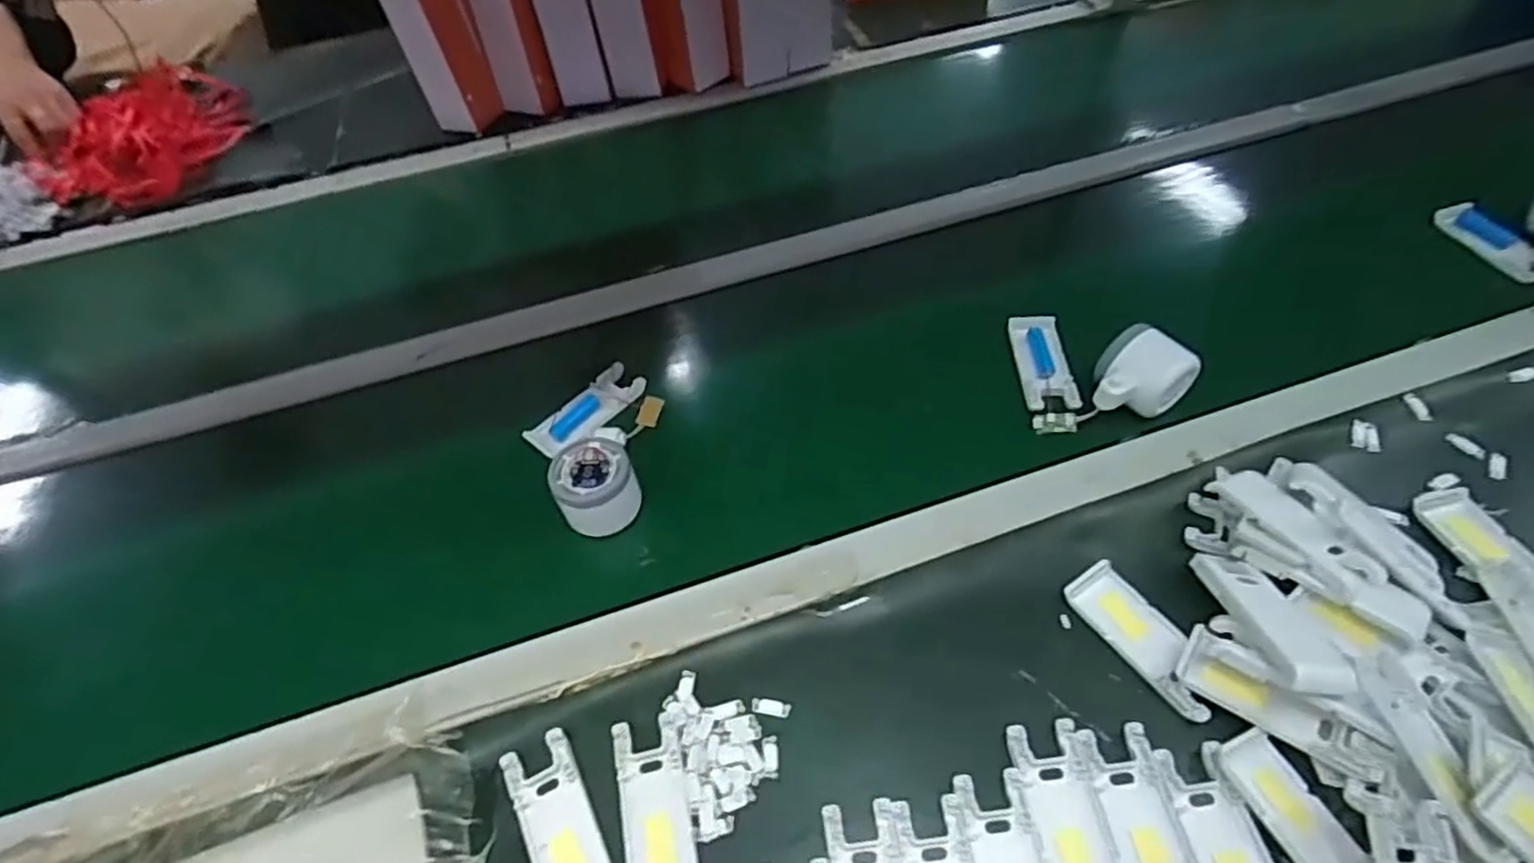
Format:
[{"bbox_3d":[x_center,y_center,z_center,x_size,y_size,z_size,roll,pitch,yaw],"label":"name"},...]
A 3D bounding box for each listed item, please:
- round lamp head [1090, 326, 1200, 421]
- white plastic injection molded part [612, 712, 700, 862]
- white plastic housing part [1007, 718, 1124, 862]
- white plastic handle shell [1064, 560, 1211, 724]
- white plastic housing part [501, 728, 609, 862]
[{"bbox_3d":[0.285,-0.040,0.573,0.070,0.053,0.053,-28,54,-16],"label":"round lamp head"},{"bbox_3d":[-0.065,0.221,0.431,0.040,0.006,0.104,-12,51,-5],"label":"white plastic injection molded part"},{"bbox_3d":[0.172,0.218,0.414,0.041,0.006,0.104,-9,51,-2],"label":"white plastic housing part"},{"bbox_3d":[0.242,0.131,0.473,0.038,0.011,0.105,-27,54,-16],"label":"white plastic handle shell"},{"bbox_3d":[-0.121,0.230,0.428,0.039,0.008,0.103,-25,54,-14],"label":"white plastic housing part"}]

